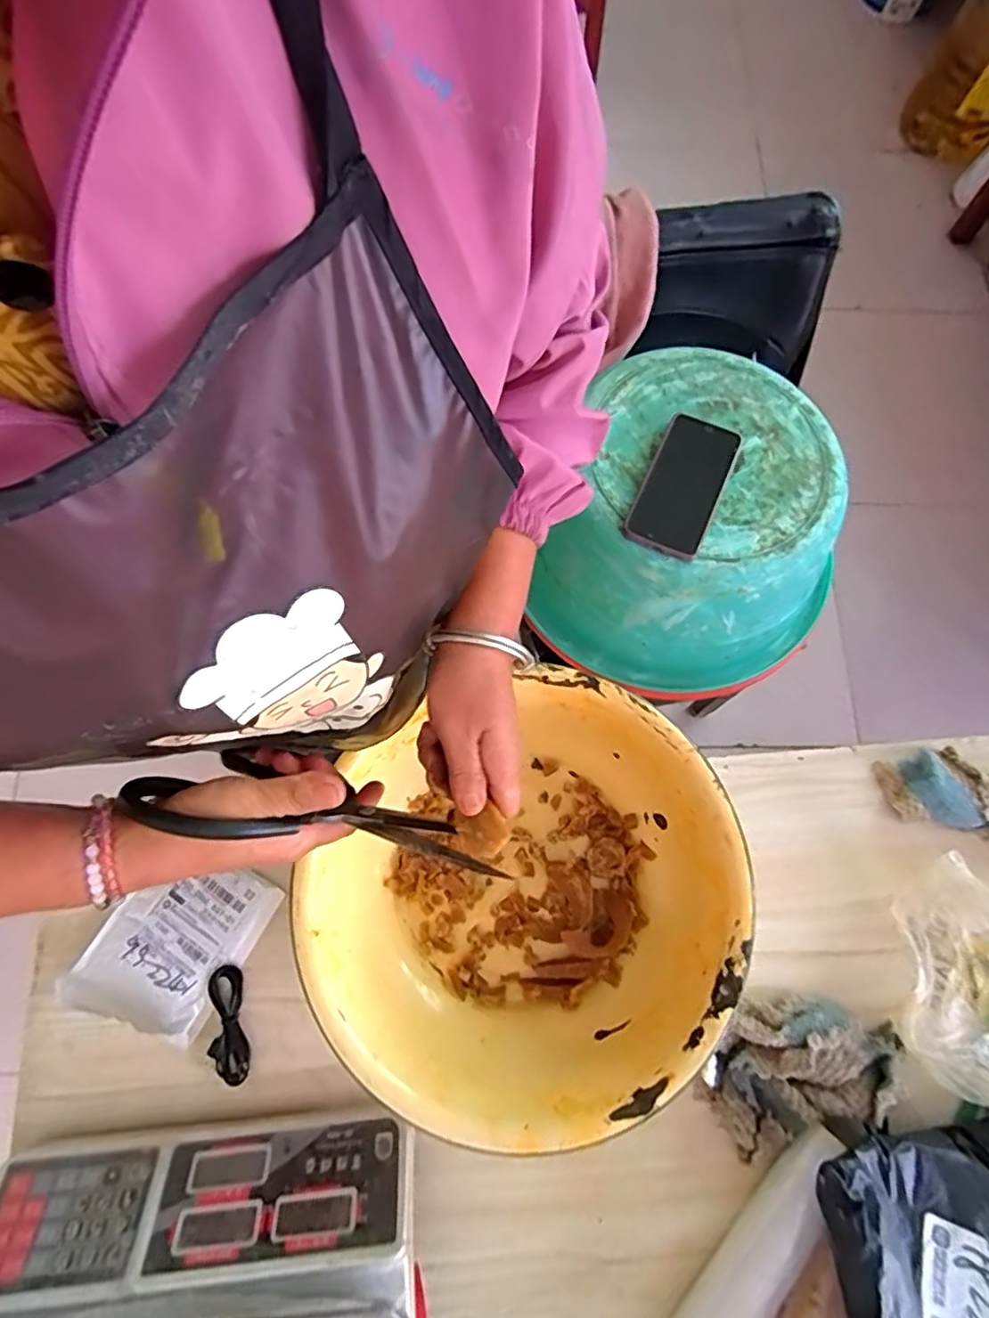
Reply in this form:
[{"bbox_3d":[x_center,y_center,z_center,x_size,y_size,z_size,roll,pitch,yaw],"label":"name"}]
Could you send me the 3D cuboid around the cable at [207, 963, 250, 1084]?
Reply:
[{"bbox_3d":[-0.233,0.320,0.538,0.033,0.011,0.093,-6,74,-4],"label":"cable"}]

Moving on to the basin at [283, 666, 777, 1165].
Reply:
[{"bbox_3d":[0.025,0.202,0.525,0.336,0.116,0.307,1,74,-2],"label":"basin"}]

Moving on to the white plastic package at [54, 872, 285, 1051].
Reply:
[{"bbox_3d":[-0.286,0.249,0.549,0.122,0.028,0.153,29,75,6],"label":"white plastic package"}]

